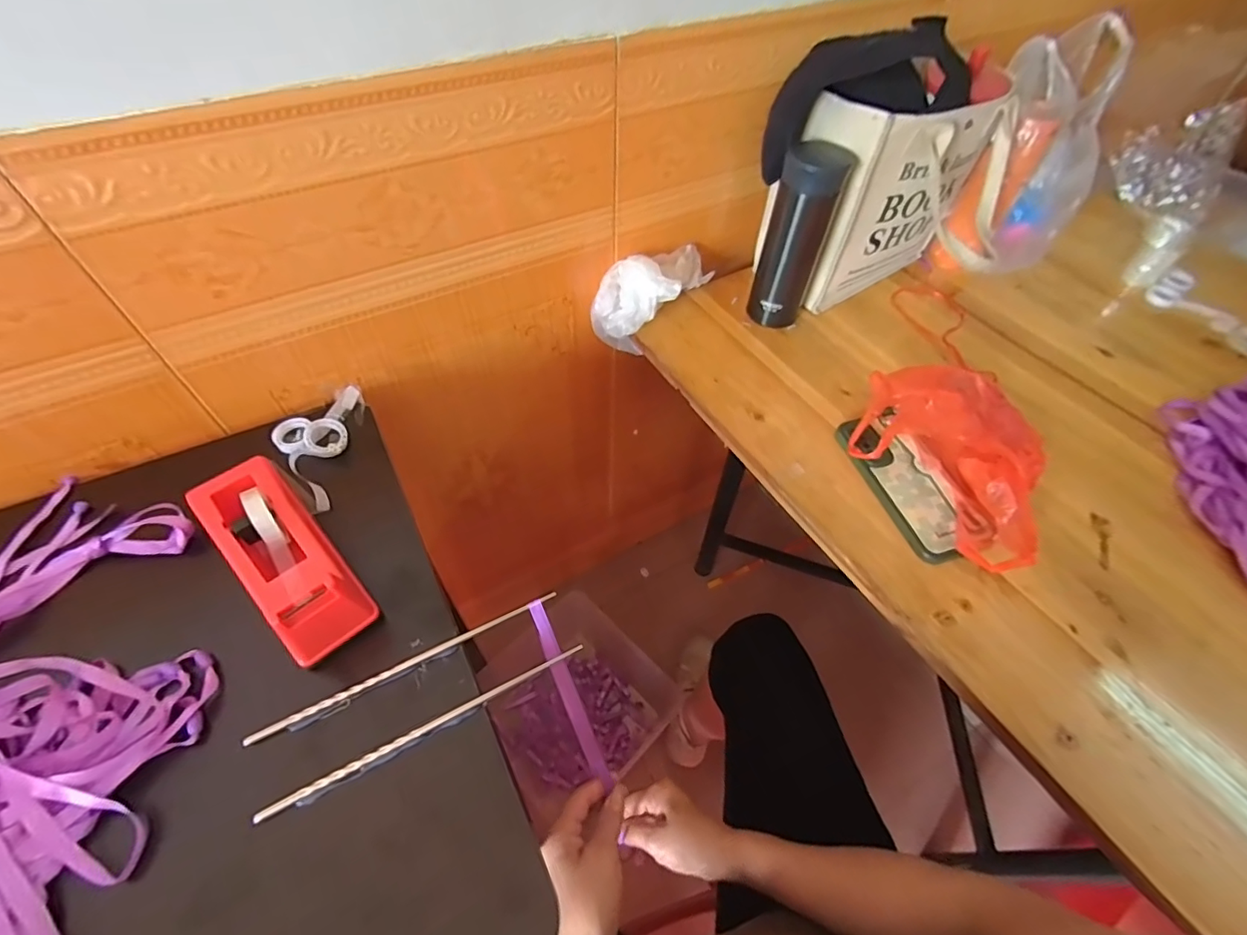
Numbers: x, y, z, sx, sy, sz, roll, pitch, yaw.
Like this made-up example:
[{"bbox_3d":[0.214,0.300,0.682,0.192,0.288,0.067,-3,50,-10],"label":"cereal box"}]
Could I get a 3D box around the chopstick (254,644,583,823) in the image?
[{"bbox_3d":[-0.129,0.175,0.369,0.223,0.004,0.008,-23,57,-20],"label":"chopstick"}]

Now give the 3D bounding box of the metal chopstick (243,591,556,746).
[{"bbox_3d":[-0.155,0.142,0.390,0.217,0.010,0.008,-22,57,-19],"label":"metal chopstick"}]

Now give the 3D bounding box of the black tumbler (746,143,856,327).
[{"bbox_3d":[0.195,-0.256,0.611,0.065,0.187,0.075,20,54,12],"label":"black tumbler"}]

